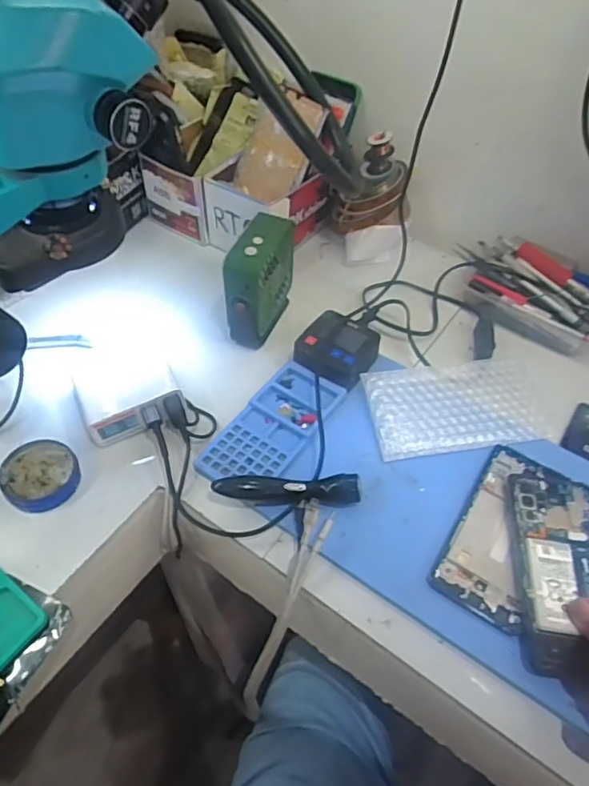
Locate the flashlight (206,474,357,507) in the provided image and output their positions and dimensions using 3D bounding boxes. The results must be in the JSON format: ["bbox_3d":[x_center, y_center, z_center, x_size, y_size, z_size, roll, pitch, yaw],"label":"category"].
[{"bbox_3d":[-0.006,0.082,0.460,0.121,0.030,0.026,4,51,1],"label":"flashlight"}]

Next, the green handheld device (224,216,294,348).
[{"bbox_3d":[-0.036,-0.115,0.568,0.042,0.109,0.106,20,53,13],"label":"green handheld device"}]

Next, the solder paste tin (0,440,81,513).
[{"bbox_3d":[-0.223,0.070,0.472,0.061,0.014,0.063,1,51,-2],"label":"solder paste tin"}]

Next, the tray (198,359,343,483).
[{"bbox_3d":[-0.019,0.032,0.509,0.070,0.012,0.151,30,56,20],"label":"tray"}]

